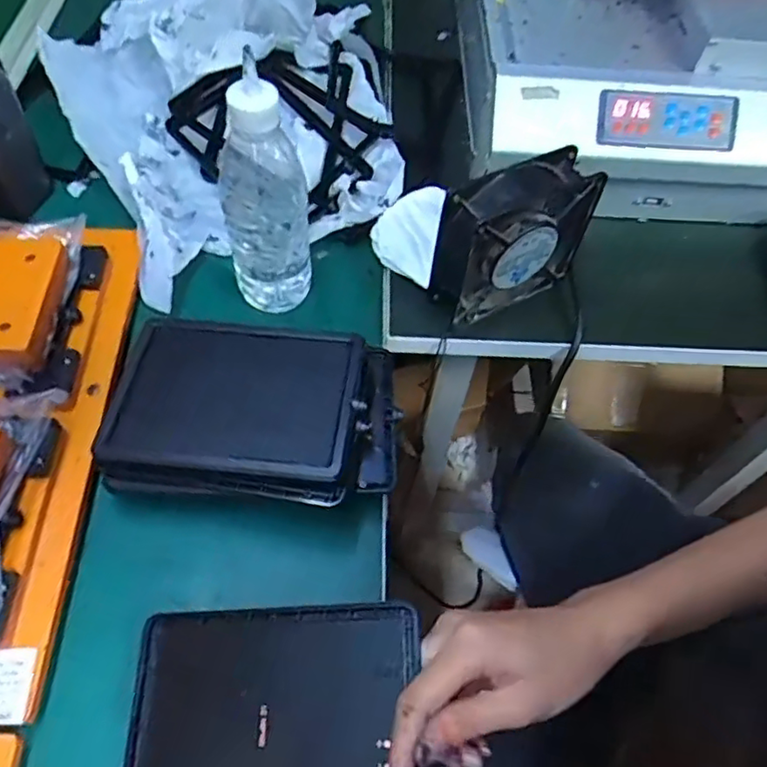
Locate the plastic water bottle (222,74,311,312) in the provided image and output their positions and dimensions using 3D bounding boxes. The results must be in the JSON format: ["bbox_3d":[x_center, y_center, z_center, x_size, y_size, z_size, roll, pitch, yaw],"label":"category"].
[{"bbox_3d":[-0.086,-0.135,0.463,0.060,0.183,0.055,-6,58,-8],"label":"plastic water bottle"}]

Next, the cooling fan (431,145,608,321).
[{"bbox_3d":[0.098,-0.108,0.492,0.118,0.125,0.041,-23,62,-18],"label":"cooling fan"}]

